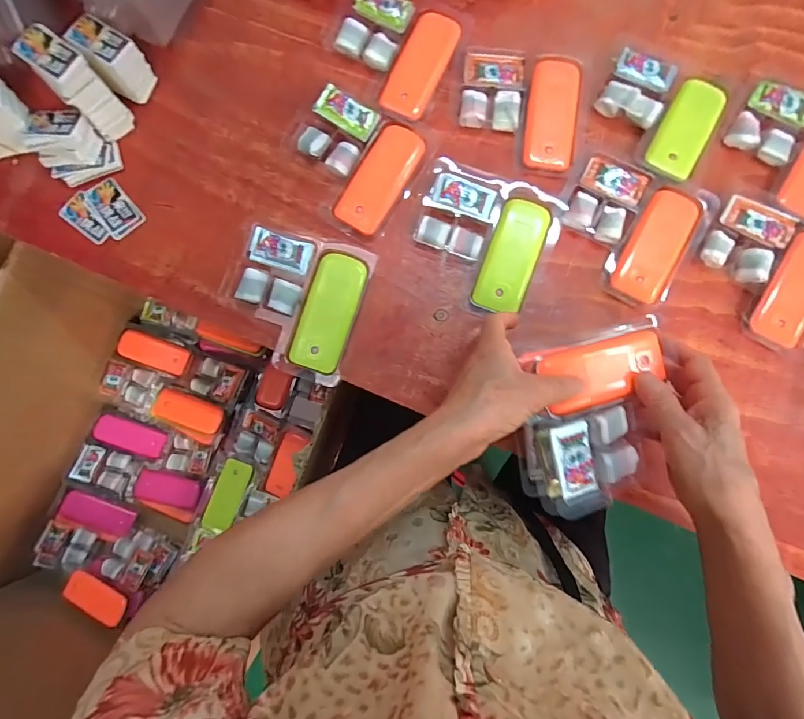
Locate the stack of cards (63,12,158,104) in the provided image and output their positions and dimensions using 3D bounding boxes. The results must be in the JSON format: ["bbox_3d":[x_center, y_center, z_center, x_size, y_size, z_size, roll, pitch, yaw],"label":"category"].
[{"bbox_3d":[-0.268,-0.281,0.382,0.061,0.051,0.041,42,86,6],"label":"stack of cards"}]

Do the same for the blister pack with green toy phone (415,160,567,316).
[{"bbox_3d":[0.073,-0.112,0.378,0.121,0.012,0.119,22,85,4],"label":"blister pack with green toy phone"}]

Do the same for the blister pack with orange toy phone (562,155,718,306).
[{"bbox_3d":[0.207,-0.119,0.374,0.118,0.012,0.111,27,85,4],"label":"blister pack with orange toy phone"}]

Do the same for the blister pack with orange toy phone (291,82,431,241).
[{"bbox_3d":[-0.047,-0.189,0.386,0.125,0.015,0.117,32,85,5],"label":"blister pack with orange toy phone"}]

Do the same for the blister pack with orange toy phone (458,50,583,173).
[{"bbox_3d":[0.112,-0.239,0.392,0.113,0.011,0.113,7,84,2],"label":"blister pack with orange toy phone"}]

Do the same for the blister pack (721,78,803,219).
[{"bbox_3d":[0.373,-0.205,0.386,0.125,0.010,0.117,38,86,5],"label":"blister pack"}]

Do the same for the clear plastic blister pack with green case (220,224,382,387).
[{"bbox_3d":[-0.099,-0.053,0.372,0.121,0.018,0.121,17,84,3],"label":"clear plastic blister pack with green case"}]

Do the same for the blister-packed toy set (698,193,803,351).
[{"bbox_3d":[0.330,-0.084,0.368,0.120,0.012,0.124,31,85,5],"label":"blister-packed toy set"}]

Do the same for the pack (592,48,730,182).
[{"bbox_3d":[0.242,-0.232,0.388,0.113,0.014,0.118,23,85,4],"label":"pack"}]

